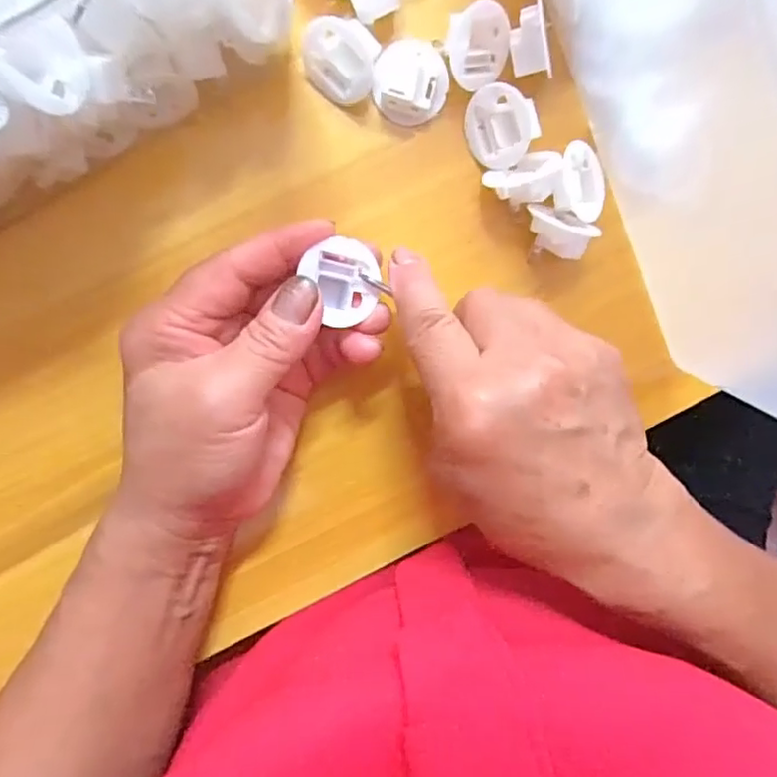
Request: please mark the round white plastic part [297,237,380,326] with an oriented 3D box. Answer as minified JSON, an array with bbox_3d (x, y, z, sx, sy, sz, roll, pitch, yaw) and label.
[{"bbox_3d":[-0.017,-0.041,0.235,0.028,0.010,0.031,-11,98,-4],"label":"round white plastic part"}]

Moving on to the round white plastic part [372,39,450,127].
[{"bbox_3d":[0.009,-0.130,0.262,0.031,0.013,0.031,-1,97,-6],"label":"round white plastic part"}]

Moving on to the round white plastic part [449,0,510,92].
[{"bbox_3d":[0.038,-0.145,0.259,0.028,0.013,0.031,-19,132,-18],"label":"round white plastic part"}]

